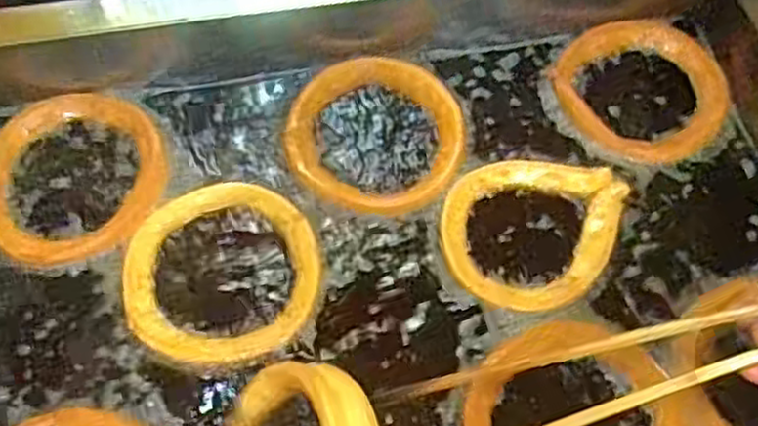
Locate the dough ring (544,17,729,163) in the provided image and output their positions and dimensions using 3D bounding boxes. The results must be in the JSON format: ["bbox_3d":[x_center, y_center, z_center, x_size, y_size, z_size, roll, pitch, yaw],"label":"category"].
[{"bbox_3d":[0.258,-0.125,0.748,0.157,0.015,0.165,1,61,-2],"label":"dough ring"}]

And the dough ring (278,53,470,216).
[{"bbox_3d":[-0.005,-0.076,0.711,0.164,0.016,0.161,1,61,-2],"label":"dough ring"}]

